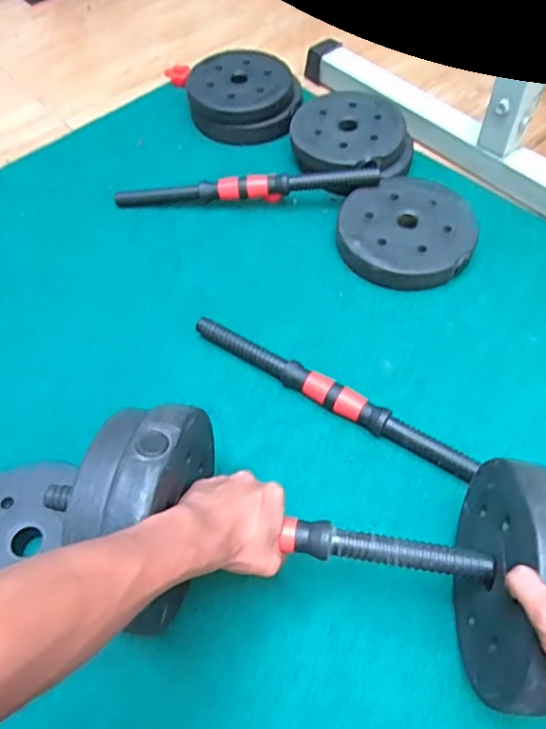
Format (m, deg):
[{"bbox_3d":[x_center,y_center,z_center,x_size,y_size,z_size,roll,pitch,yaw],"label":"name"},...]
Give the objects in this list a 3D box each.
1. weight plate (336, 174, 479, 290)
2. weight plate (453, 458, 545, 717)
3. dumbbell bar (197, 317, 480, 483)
[{"bbox_3d":[0.191,-0.192,0.828,0.188,0.048,0.203,-1,56,1],"label":"weight plate"},{"bbox_3d":[0.191,0.174,0.470,0.048,0.170,0.184,8,55,9],"label":"weight plate"},{"bbox_3d":[0.061,0.035,0.683,0.365,0.038,0.028,28,62,20],"label":"dumbbell bar"}]

